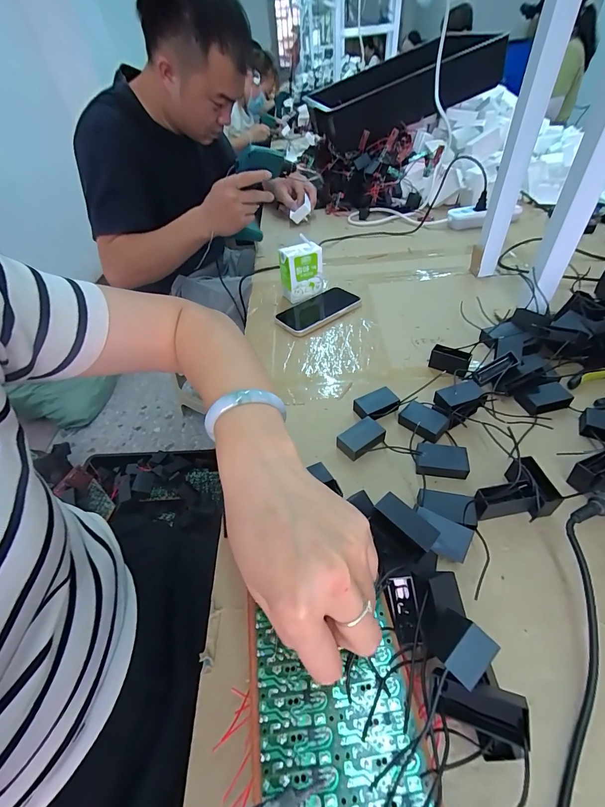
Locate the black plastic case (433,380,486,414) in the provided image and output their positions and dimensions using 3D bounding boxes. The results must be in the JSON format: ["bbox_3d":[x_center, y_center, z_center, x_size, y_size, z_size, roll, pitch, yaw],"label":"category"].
[{"bbox_3d":[0.176,-0.002,0.385,0.050,0.040,0.027,-15,45,-9],"label":"black plastic case"}]

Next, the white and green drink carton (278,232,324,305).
[{"bbox_3d":[-0.003,-0.227,0.596,0.068,0.090,0.045,-26,48,-19],"label":"white and green drink carton"}]

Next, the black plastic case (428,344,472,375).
[{"bbox_3d":[0.194,-0.057,0.451,0.049,0.033,0.016,23,52,26],"label":"black plastic case"}]

